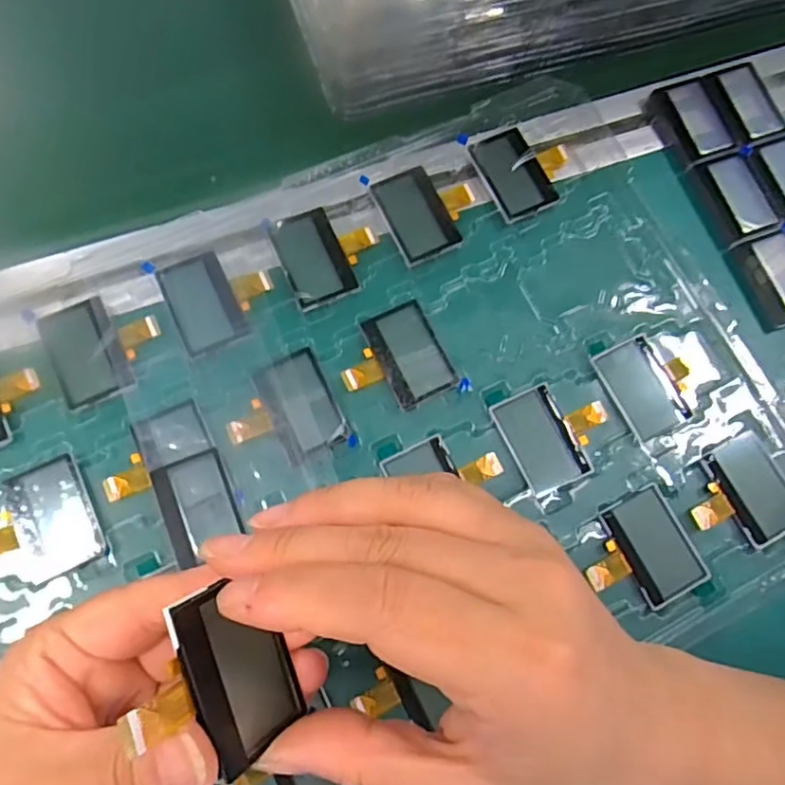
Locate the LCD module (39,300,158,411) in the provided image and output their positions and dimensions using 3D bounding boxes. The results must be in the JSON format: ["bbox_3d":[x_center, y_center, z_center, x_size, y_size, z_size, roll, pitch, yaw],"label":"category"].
[{"bbox_3d":[-0.129,-0.021,0.274,0.046,0.005,0.044,-21,77,-9],"label":"LCD module"}]

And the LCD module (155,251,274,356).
[{"bbox_3d":[-0.080,-0.045,0.285,0.045,0.005,0.045,-24,77,-10],"label":"LCD module"}]

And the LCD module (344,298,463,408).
[{"bbox_3d":[0.001,-0.014,0.284,0.047,0.004,0.046,-25,77,-10],"label":"LCD module"}]

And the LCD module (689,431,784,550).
[{"bbox_3d":[0.157,0.047,0.276,0.049,0.007,0.045,-24,77,-10],"label":"LCD module"}]

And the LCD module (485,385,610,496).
[{"bbox_3d":[0.076,0.018,0.280,0.047,0.004,0.045,-23,77,-10],"label":"LCD module"}]

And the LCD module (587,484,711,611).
[{"bbox_3d":[0.109,0.071,0.269,0.046,0.005,0.045,-24,77,-10],"label":"LCD module"}]

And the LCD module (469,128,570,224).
[{"bbox_3d":[0.068,-0.114,0.312,0.045,0.004,0.046,-24,77,-10],"label":"LCD module"}]

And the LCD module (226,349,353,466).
[{"bbox_3d":[-0.049,0.010,0.273,0.048,0.004,0.045,-27,78,-11],"label":"LCD module"}]

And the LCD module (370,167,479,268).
[{"bbox_3d":[0.019,-0.091,0.303,0.046,0.004,0.046,-24,77,-10],"label":"LCD module"}]

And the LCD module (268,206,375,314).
[{"bbox_3d":[-0.031,-0.068,0.293,0.046,0.005,0.046,-20,77,-9],"label":"LCD module"}]

